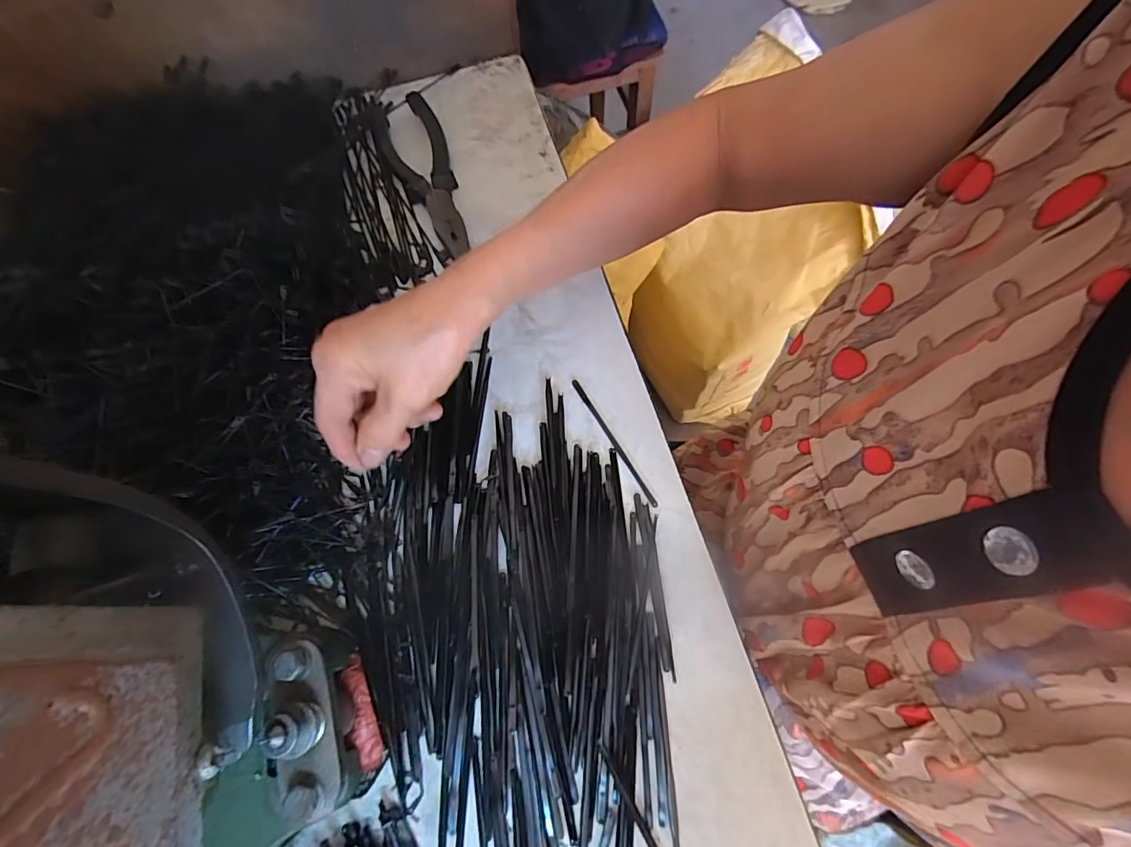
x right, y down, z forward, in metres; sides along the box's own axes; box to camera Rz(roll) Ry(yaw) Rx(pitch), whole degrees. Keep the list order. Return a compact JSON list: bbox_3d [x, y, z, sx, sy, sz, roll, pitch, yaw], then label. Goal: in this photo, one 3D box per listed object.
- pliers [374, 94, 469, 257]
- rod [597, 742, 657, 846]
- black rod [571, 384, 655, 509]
[{"bbox_3d":[-0.116,-0.205,0.411,0.051,0.015,0.170,-19,69,-5],"label":"pliers"},{"bbox_3d":[0.041,0.208,0.250,0.006,0.004,0.095,-29,70,-8],"label":"rod"},{"bbox_3d":[0.031,0.011,0.327,0.006,0.004,0.097,-29,70,-8],"label":"black rod"}]

